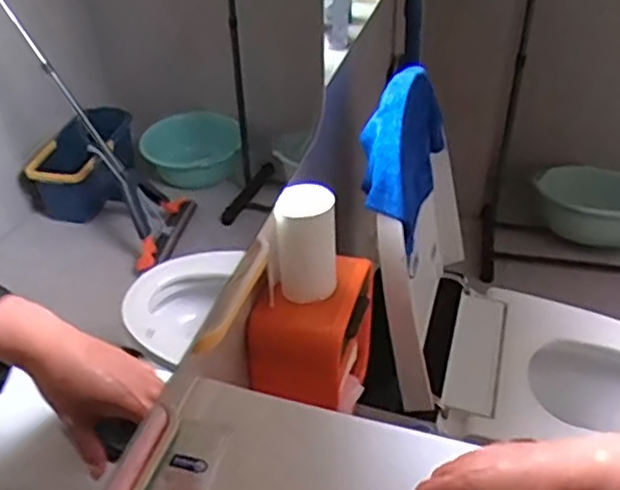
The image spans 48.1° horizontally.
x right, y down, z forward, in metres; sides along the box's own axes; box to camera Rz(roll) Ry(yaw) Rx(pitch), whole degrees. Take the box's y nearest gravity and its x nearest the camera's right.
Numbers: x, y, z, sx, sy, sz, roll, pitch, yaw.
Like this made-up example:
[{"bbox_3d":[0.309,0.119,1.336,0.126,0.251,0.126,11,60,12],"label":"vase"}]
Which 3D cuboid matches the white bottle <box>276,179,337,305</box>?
[{"bbox_3d":[-0.003,-0.001,0.822,0.067,0.133,0.056,2,38,3],"label":"white bottle"}]

